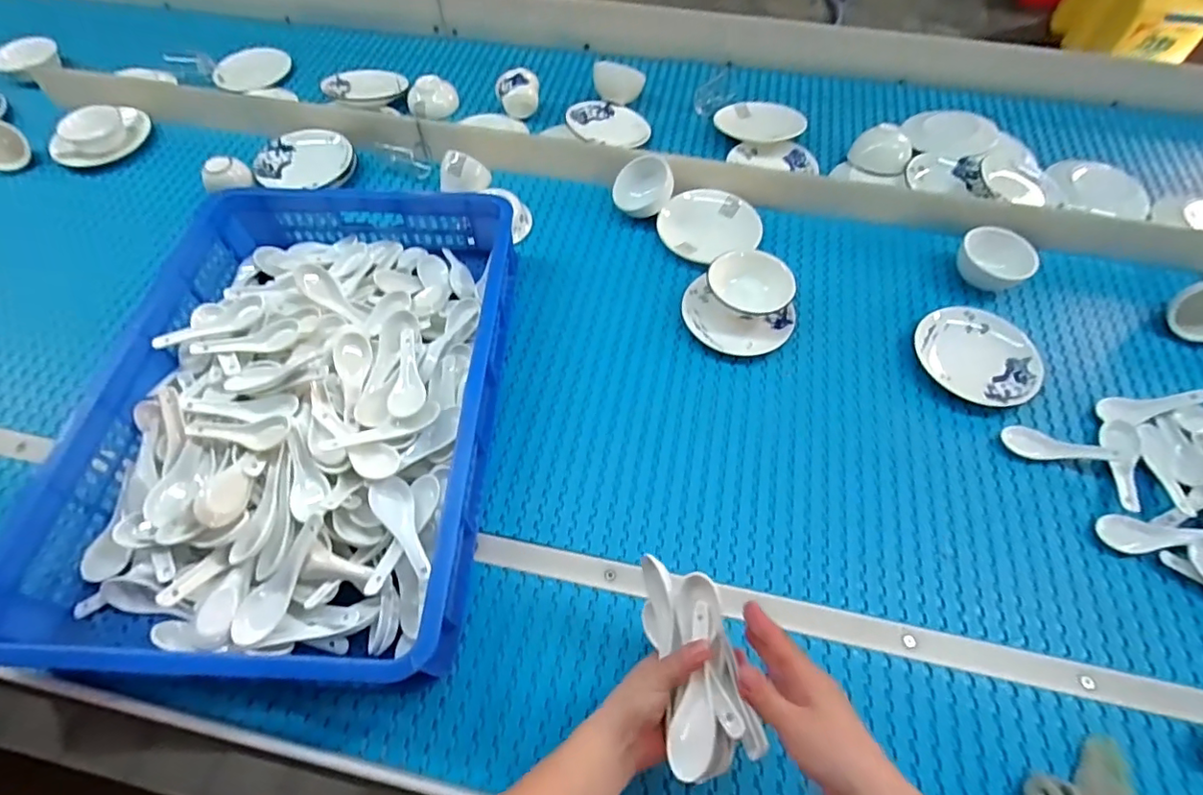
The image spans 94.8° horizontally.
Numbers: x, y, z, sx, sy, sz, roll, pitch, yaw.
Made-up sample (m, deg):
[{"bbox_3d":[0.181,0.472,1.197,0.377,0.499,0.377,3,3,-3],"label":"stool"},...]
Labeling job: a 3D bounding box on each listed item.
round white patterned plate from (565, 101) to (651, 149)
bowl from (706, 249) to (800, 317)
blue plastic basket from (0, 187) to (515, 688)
[{"bbox_3d":[0.011,-0.465,0.959,0.116,0.027,0.145,-40,67,-21],"label":"round white patterned plate"},{"bbox_3d":[0.197,-0.148,0.742,0.091,0.063,0.098,0,60,0],"label":"bowl"},{"bbox_3d":[-0.332,-0.008,0.639,0.409,0.106,0.576,3,60,2],"label":"blue plastic basket"}]

